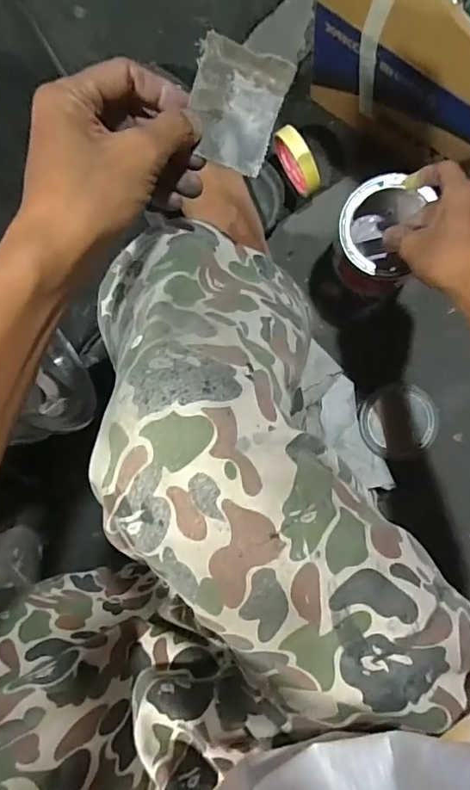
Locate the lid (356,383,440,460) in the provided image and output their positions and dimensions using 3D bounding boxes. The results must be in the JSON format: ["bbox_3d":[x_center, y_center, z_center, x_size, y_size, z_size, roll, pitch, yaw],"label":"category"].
[{"bbox_3d":[0.209,0.033,0.638,0.096,0.008,0.091,0,92,4],"label":"lid"}]

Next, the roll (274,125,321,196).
[{"bbox_3d":[0.076,-0.282,0.609,0.020,0.079,0.078,-31,90,5],"label":"roll"}]

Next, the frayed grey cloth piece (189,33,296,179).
[{"bbox_3d":[0.000,-0.172,0.300,0.054,0.008,0.063,13,113,-19],"label":"frayed grey cloth piece"}]

